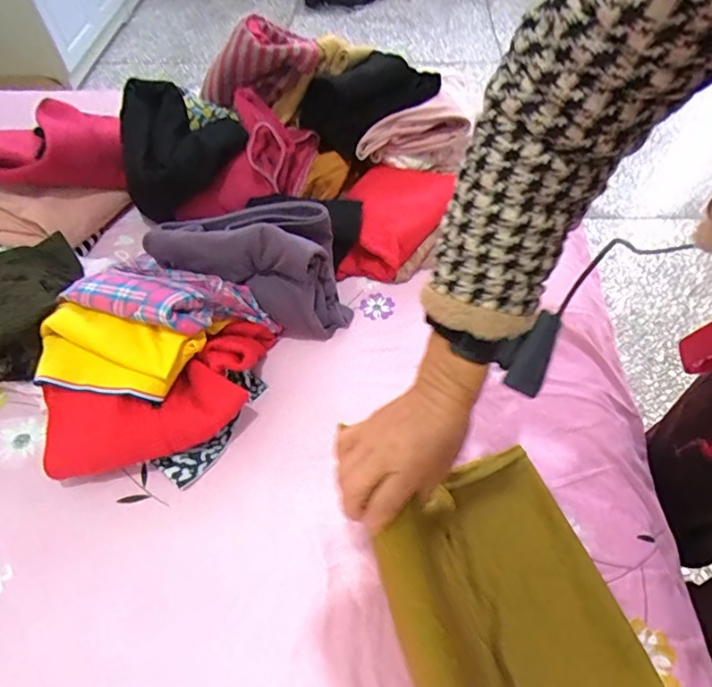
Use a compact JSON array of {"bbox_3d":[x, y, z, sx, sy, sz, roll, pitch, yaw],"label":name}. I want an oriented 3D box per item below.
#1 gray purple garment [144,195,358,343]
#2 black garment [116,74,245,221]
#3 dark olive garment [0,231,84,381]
[{"bbox_3d":[-0.122,-0.097,0.657,0.233,0.141,0.109,8,55,4],"label":"gray purple garment"},{"bbox_3d":[-0.262,-0.295,0.752,0.184,0.161,0.113,-28,56,-19],"label":"black garment"},{"bbox_3d":[-0.435,-0.049,0.660,0.170,0.116,0.208,6,55,4],"label":"dark olive garment"}]

